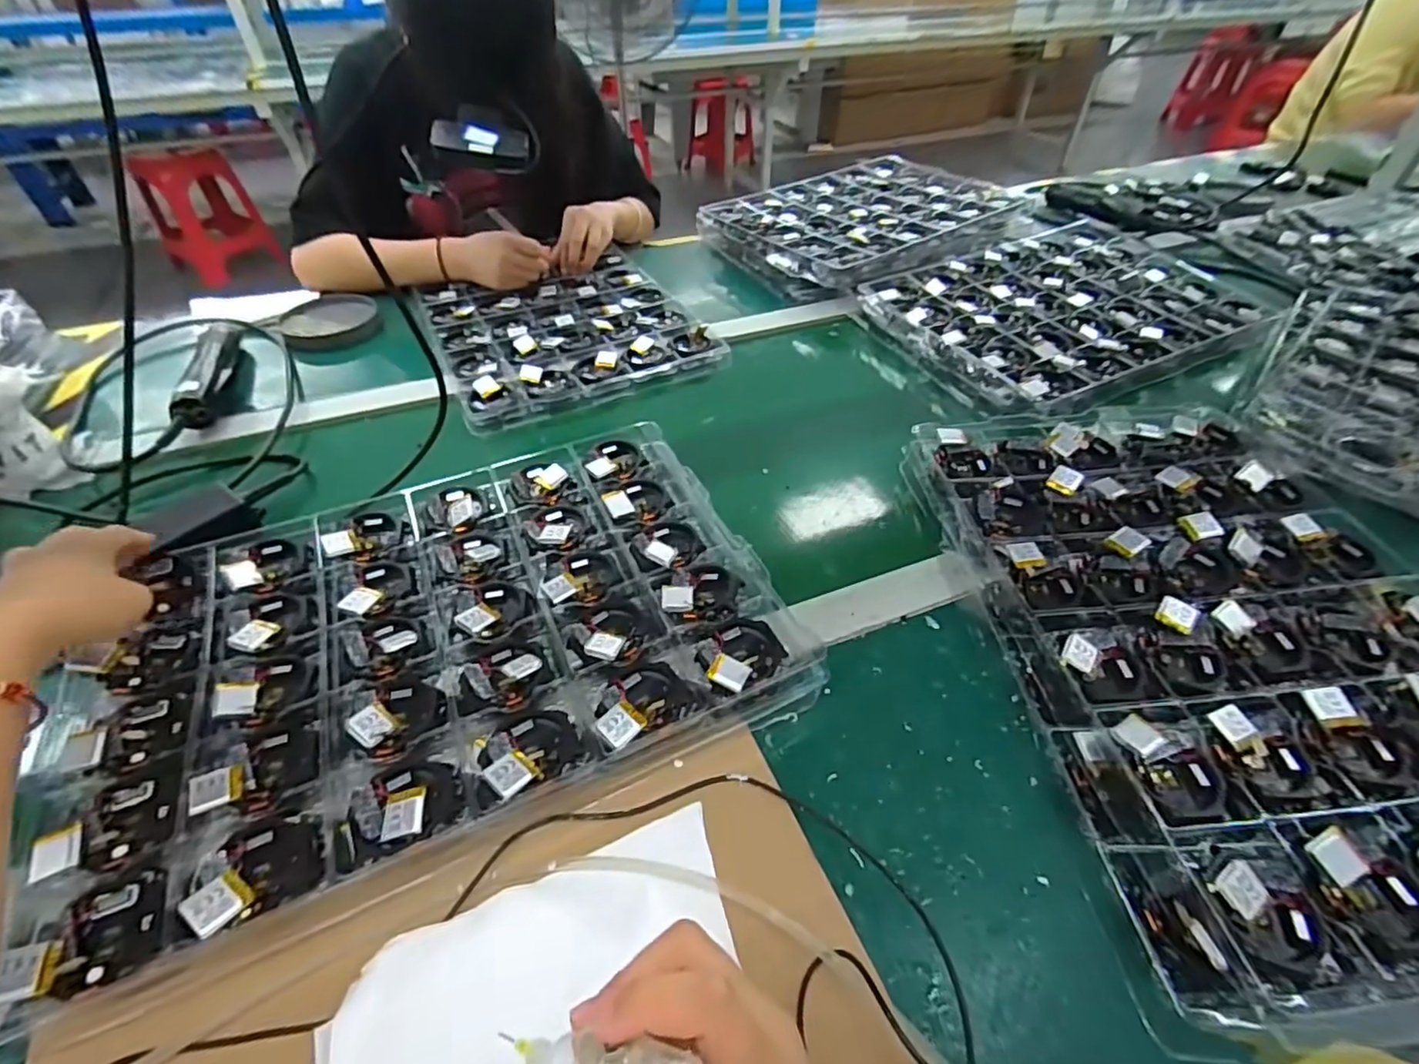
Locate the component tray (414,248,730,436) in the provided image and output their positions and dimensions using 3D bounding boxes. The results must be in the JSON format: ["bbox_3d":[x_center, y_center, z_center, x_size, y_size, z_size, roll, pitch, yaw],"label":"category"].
[{"bbox_3d":[-0.187,-0.260,0.782,0.300,0.025,0.338,-20,47,-19],"label":"component tray"}]

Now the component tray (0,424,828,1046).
[{"bbox_3d":[-0.181,0.062,0.423,0.430,0.031,0.303,-18,46,-17],"label":"component tray"}]

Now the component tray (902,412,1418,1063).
[{"bbox_3d":[0.357,0.060,0.430,0.313,0.042,0.442,-4,44,-3],"label":"component tray"}]

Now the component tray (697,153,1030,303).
[{"bbox_3d":[0.252,-0.503,0.977,0.477,0.040,0.318,-26,49,-24],"label":"component tray"}]

